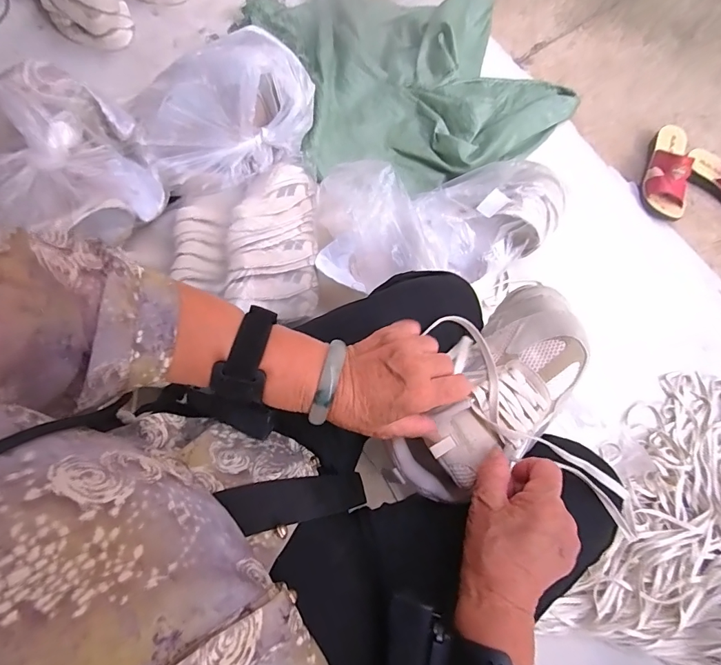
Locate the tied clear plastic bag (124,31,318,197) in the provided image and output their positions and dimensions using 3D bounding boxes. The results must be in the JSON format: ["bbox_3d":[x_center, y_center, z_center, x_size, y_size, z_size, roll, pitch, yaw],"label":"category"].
[{"bbox_3d":[-0.252,-0.431,0.778,0.361,0.202,0.209,-35,77,-5],"label":"tied clear plastic bag"}]

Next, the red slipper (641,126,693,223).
[{"bbox_3d":[0.683,-0.367,0.903,0.085,0.072,0.227,17,74,2],"label":"red slipper"}]

